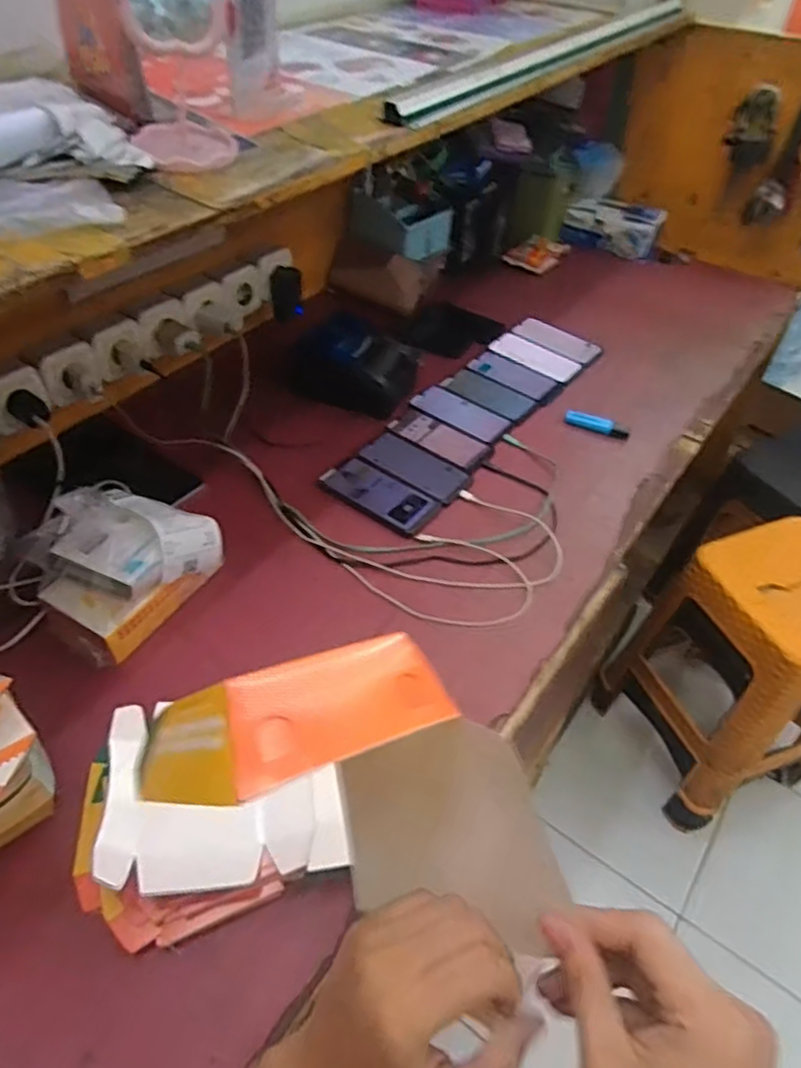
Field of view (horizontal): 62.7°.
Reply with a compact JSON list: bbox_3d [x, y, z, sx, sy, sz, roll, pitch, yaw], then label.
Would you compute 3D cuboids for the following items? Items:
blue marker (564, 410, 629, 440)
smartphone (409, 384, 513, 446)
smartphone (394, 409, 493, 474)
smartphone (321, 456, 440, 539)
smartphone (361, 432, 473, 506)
[{"bbox_3d":[0.316,-0.178,1.059,0.100,0.017,0.020,17,48,14],"label":"blue marker"},{"bbox_3d":[0.096,-0.197,1.075,0.169,0.010,0.076,34,54,26],"label":"smartphone"},{"bbox_3d":[0.059,-0.146,1.024,0.161,0.007,0.080,29,52,23],"label":"smartphone"},{"bbox_3d":[-0.030,-0.054,0.931,0.166,0.014,0.075,29,52,23],"label":"smartphone"},{"bbox_3d":[0.020,-0.100,0.974,0.169,0.012,0.082,29,52,23],"label":"smartphone"}]

